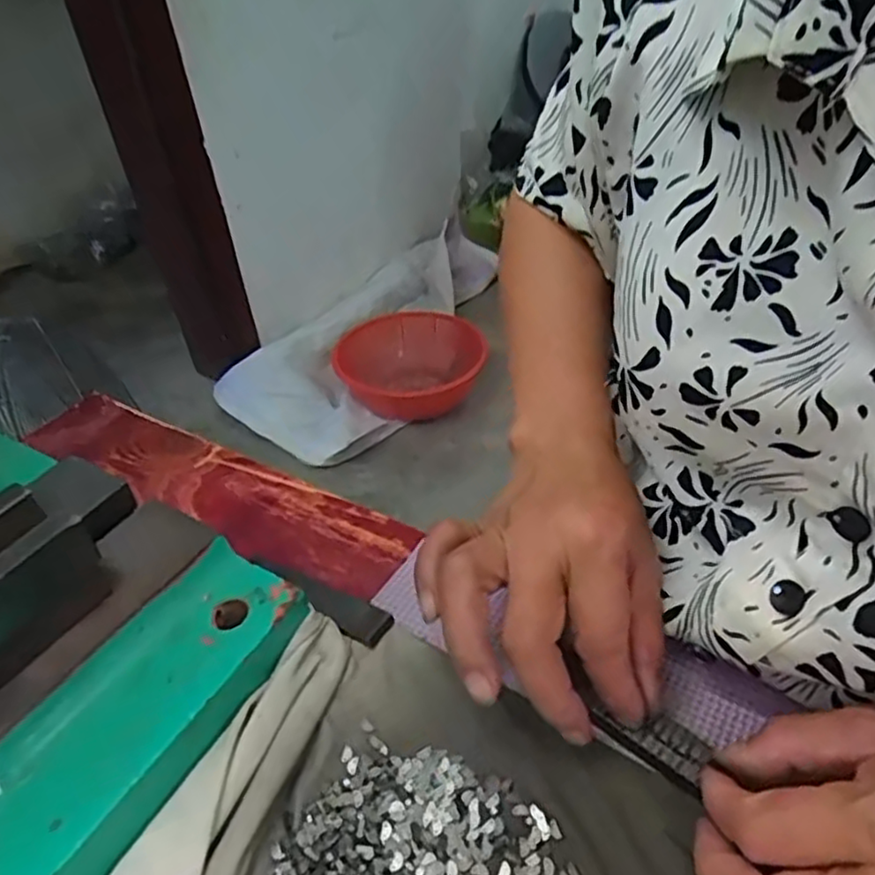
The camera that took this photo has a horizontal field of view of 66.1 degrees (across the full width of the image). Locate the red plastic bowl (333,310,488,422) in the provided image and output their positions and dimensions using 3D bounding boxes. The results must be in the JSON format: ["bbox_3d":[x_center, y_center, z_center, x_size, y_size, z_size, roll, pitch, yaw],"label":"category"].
[{"bbox_3d":[-0.064,-0.213,1.796,0.378,0.165,0.376,-3,40,2],"label":"red plastic bowl"}]

